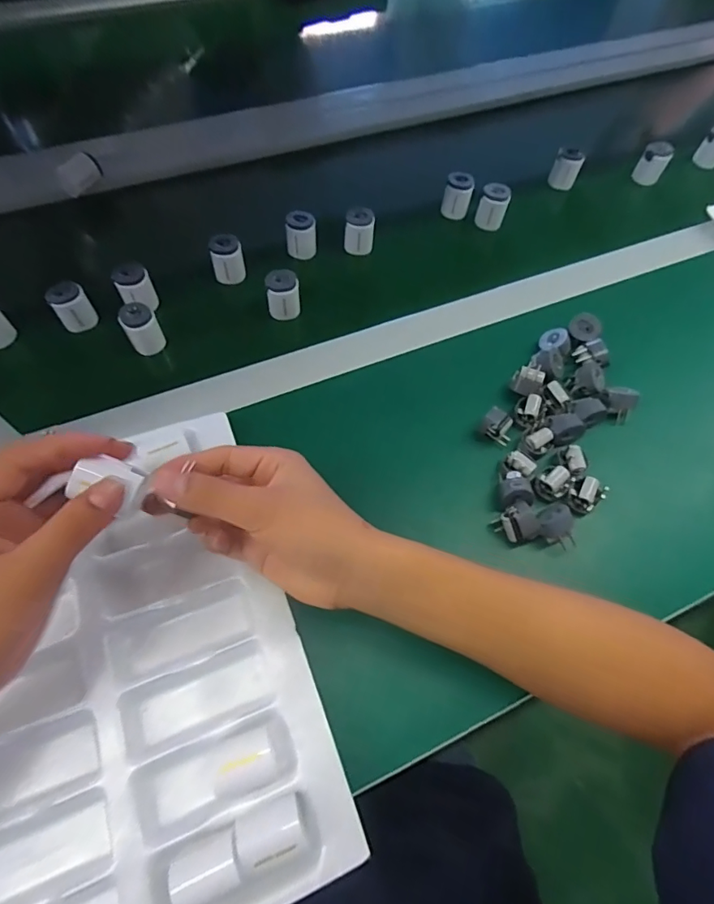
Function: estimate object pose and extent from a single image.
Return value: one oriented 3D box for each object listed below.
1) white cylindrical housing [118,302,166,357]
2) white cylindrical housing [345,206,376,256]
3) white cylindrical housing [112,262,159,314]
[{"bbox_3d":[-0.197,-0.112,0.449,0.028,0.048,0.028,1,62,-1],"label":"white cylindrical housing"},{"bbox_3d":[0.003,-0.237,0.526,0.031,0.040,0.031,1,62,-1],"label":"white cylindrical housing"},{"bbox_3d":[-0.214,-0.156,0.468,0.032,0.043,0.032,1,62,-1],"label":"white cylindrical housing"}]

